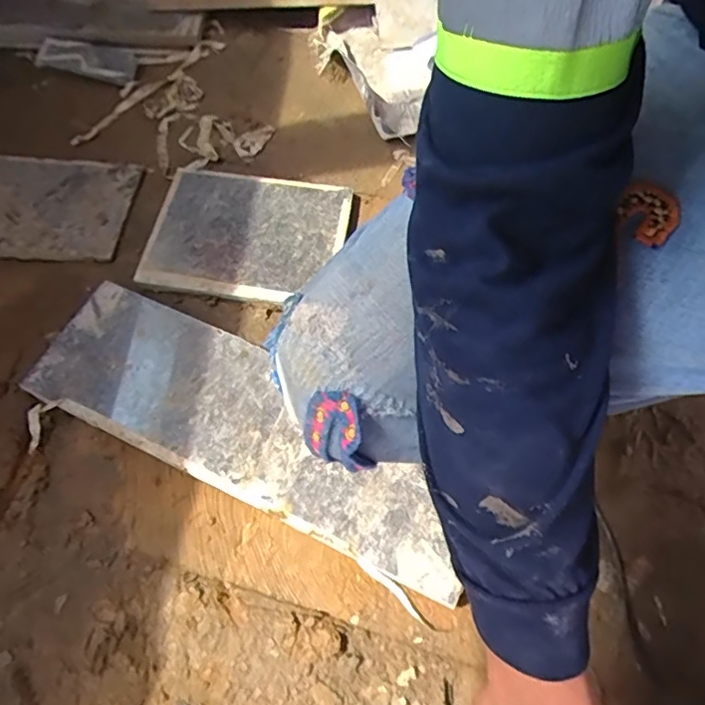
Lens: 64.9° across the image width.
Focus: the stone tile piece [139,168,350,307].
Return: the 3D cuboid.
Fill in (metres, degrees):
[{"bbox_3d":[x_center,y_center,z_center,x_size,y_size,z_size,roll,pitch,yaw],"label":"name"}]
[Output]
[{"bbox_3d":[-0.131,-0.154,0.702,0.236,0.010,0.184,7,62,4],"label":"stone tile piece"}]

